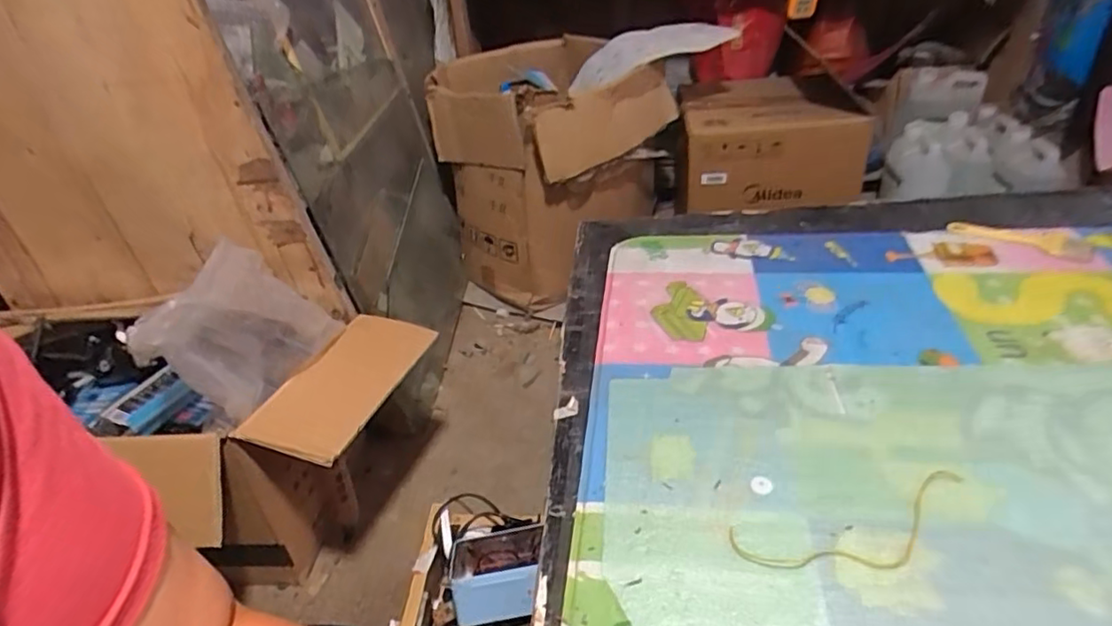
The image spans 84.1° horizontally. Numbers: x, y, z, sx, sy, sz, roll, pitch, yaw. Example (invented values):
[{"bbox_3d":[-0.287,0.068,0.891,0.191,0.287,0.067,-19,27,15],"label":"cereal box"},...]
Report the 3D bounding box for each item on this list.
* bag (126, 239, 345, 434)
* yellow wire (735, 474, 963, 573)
[{"bbox_3d":[-0.367,0.022,0.734,0.087,0.178,0.203,6,38,18],"label":"bag"},{"bbox_3d":[0.270,0.190,0.539,0.229,0.004,0.072,-12,36,-7],"label":"yellow wire"}]

